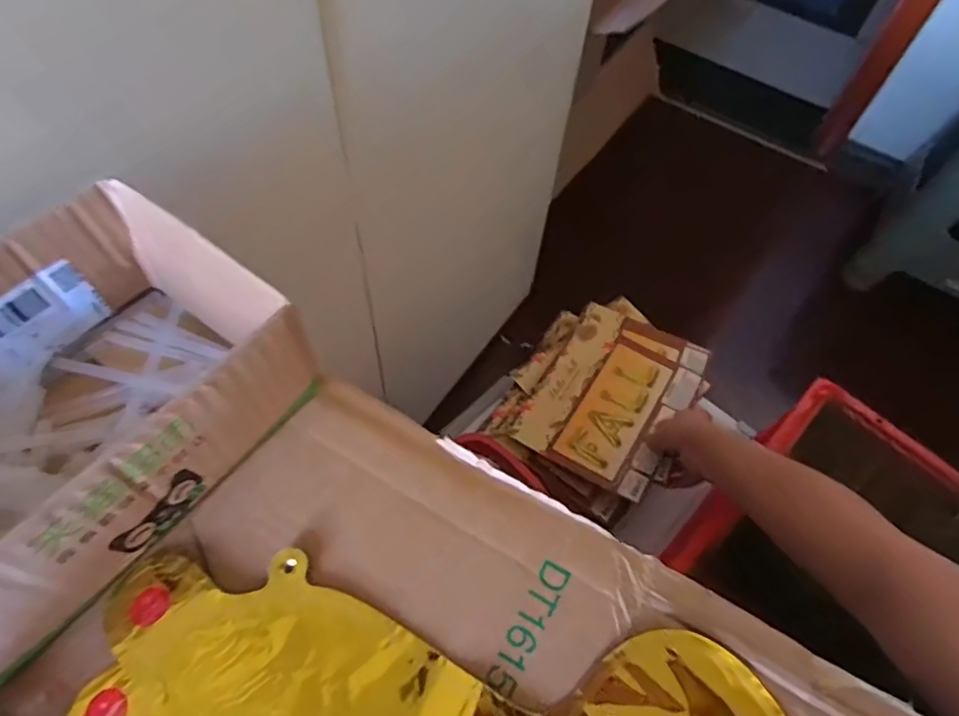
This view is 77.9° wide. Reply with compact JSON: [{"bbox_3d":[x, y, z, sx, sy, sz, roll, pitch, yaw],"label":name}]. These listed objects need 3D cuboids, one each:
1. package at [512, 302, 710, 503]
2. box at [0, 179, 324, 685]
[{"bbox_3d":[0.164,0.040,0.715,0.157,0.017,0.232,28,62,13],"label":"package"},{"bbox_3d":[-0.184,0.021,0.253,0.130,0.064,0.176,34,63,16],"label":"box"}]

